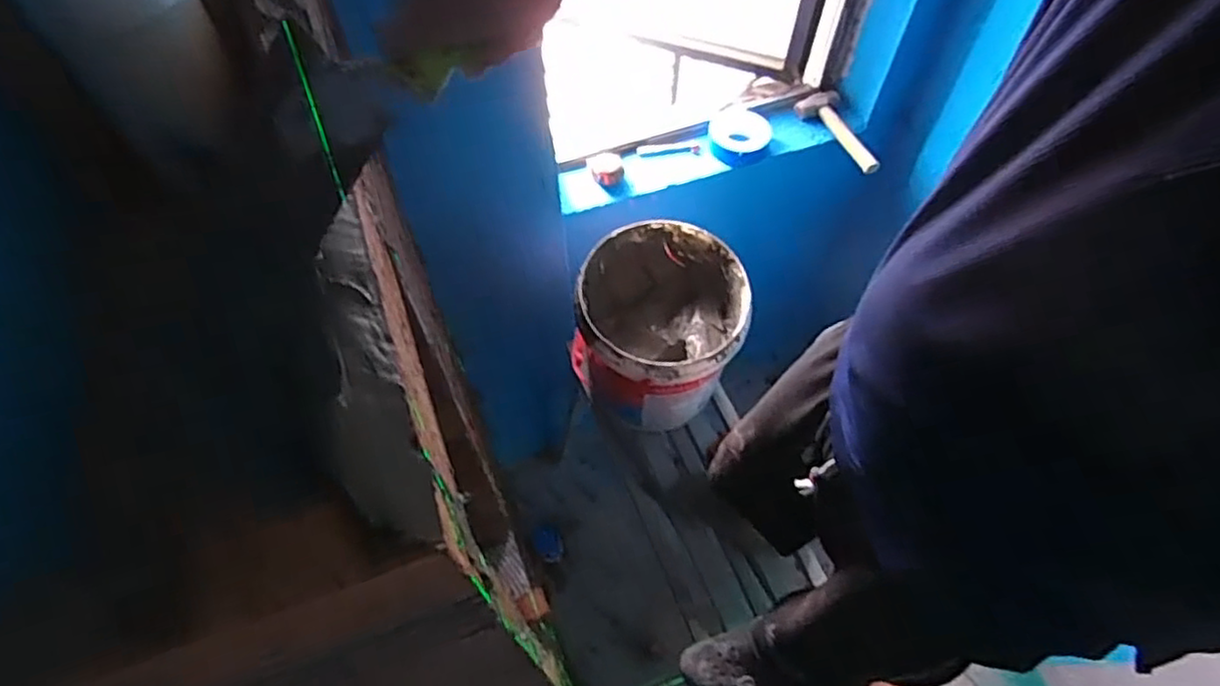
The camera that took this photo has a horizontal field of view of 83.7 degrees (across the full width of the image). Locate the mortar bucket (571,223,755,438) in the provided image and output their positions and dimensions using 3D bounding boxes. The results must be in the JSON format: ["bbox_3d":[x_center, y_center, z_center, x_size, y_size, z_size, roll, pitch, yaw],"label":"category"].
[{"bbox_3d":[0.098,-0.002,1.400,0.319,0.363,0.330,0,58,0],"label":"mortar bucket"}]

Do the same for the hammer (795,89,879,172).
[{"bbox_3d":[0.521,-0.485,1.575,0.112,0.034,0.248,-14,59,-8],"label":"hammer"}]

